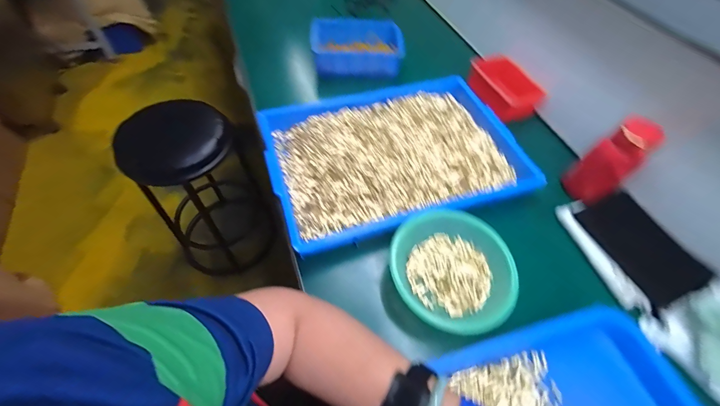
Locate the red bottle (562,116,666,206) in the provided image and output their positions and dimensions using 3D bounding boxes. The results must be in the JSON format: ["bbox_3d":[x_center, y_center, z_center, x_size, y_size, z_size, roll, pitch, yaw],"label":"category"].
[{"bbox_3d":[0.400,-0.063,0.491,0.060,0.129,0.067,-31,64,-22],"label":"red bottle"}]

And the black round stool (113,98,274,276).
[{"bbox_3d":[-0.563,-0.033,1.107,0.313,0.642,0.334,2,56,-3],"label":"black round stool"}]

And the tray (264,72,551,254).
[{"bbox_3d":[0.070,-0.097,0.545,0.447,0.046,0.305,-13,58,-13],"label":"tray"}]

